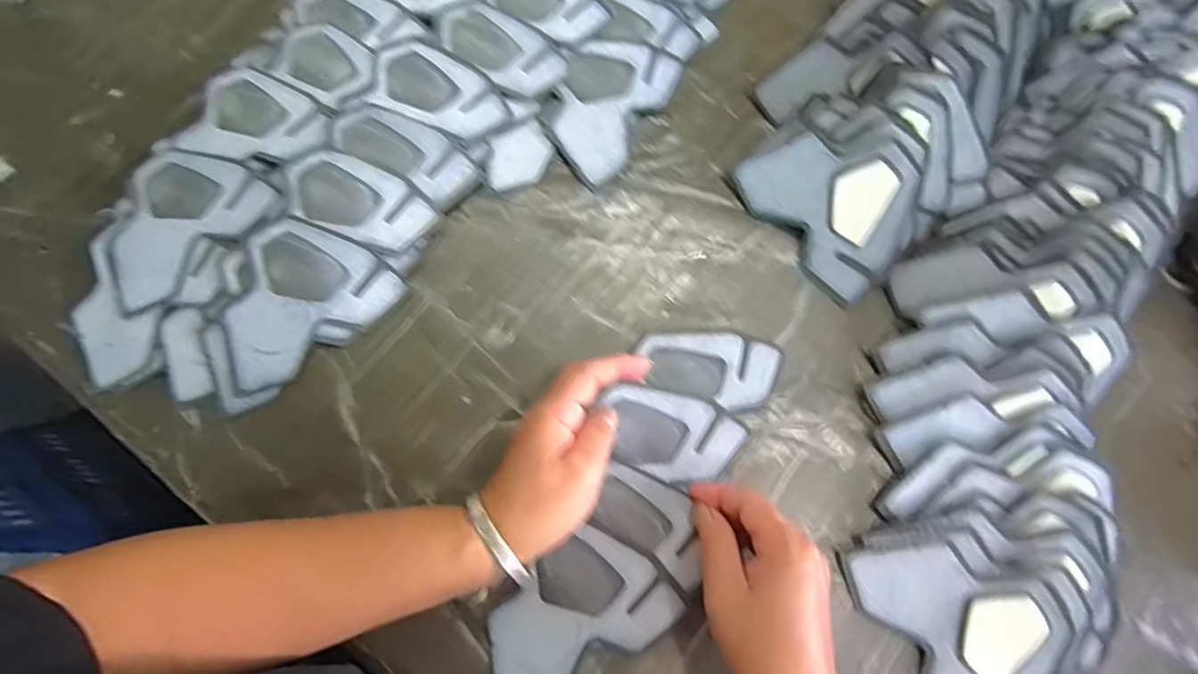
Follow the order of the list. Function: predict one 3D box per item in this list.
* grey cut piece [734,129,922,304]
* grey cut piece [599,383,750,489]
[{"bbox_3d":[0.166,-0.096,0.413,0.093,0.008,0.121,-44,80,27],"label":"grey cut piece"},{"bbox_3d":[0.045,0.063,0.381,0.096,0.005,0.055,27,91,-12],"label":"grey cut piece"}]

